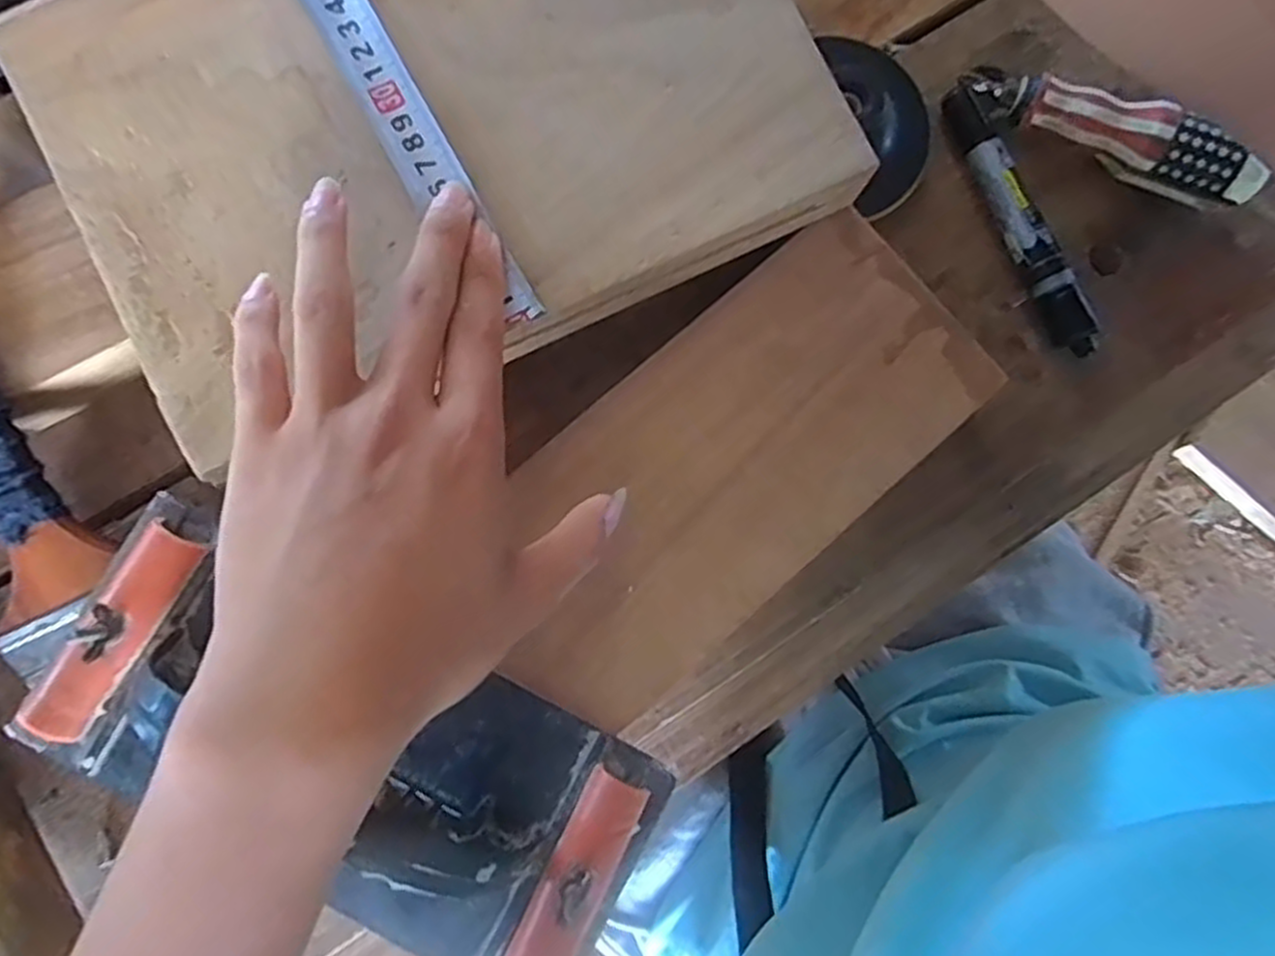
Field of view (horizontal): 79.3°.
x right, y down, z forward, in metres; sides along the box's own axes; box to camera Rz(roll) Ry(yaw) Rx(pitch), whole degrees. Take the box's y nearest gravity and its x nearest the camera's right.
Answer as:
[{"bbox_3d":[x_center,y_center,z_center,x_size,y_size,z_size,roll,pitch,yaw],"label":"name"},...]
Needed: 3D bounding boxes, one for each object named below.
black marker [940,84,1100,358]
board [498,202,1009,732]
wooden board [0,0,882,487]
[{"bbox_3d":[0.177,-0.120,0.356,0.017,0.021,0.136,-22,86,-6],"label":"black marker"},{"bbox_3d":[0.037,-0.007,0.310,0.222,0.020,0.102,-41,88,-7],"label":"board"},{"bbox_3d":[-0.070,-0.140,0.286,0.271,0.028,0.190,-28,79,-5],"label":"wooden board"}]

